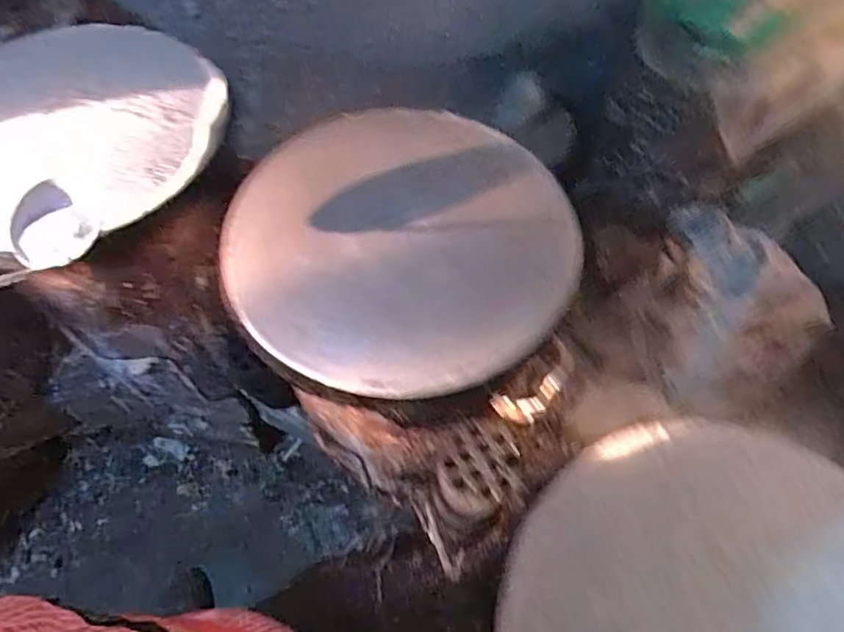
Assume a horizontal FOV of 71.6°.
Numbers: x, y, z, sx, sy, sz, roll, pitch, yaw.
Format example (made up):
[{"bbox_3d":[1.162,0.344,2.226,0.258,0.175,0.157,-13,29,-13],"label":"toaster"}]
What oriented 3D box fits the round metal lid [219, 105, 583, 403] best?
[{"bbox_3d":[-0.026,-0.093,0.642,0.358,0.049,0.363,-1,60,2],"label":"round metal lid"}]

